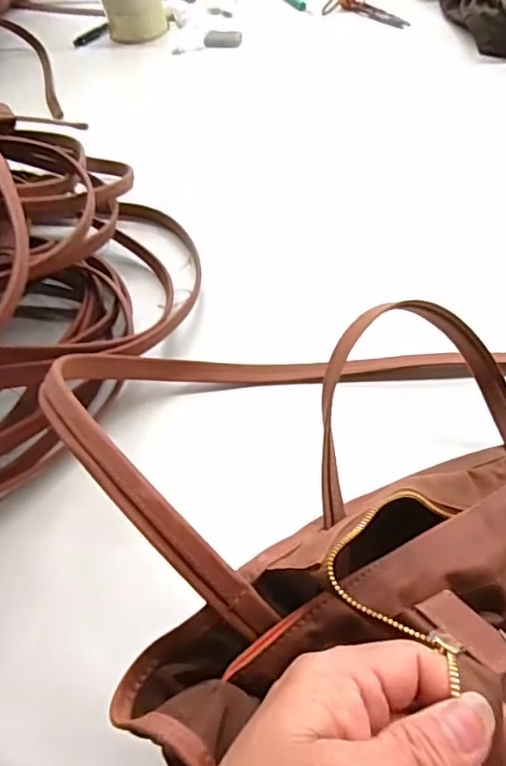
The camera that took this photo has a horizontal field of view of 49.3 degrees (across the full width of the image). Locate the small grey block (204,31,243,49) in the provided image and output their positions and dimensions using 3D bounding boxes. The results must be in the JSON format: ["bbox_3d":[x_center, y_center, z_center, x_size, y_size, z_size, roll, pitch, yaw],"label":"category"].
[{"bbox_3d":[-0.045,-0.521,0.837,0.056,0.014,0.032,1,52,5],"label":"small grey block"}]

